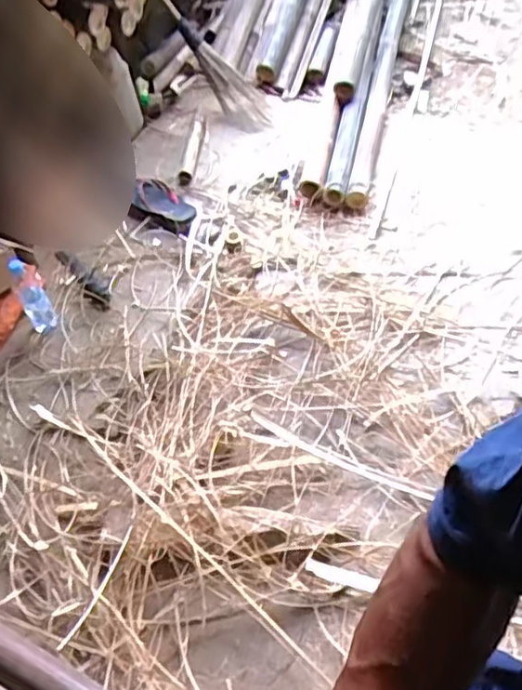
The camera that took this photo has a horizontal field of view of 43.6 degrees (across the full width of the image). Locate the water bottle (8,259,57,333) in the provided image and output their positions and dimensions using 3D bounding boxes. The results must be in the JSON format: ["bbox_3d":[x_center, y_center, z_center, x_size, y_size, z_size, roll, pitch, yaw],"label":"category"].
[{"bbox_3d":[-0.606,-0.127,1.719,0.069,0.199,0.062,-26,54,-12],"label":"water bottle"}]

